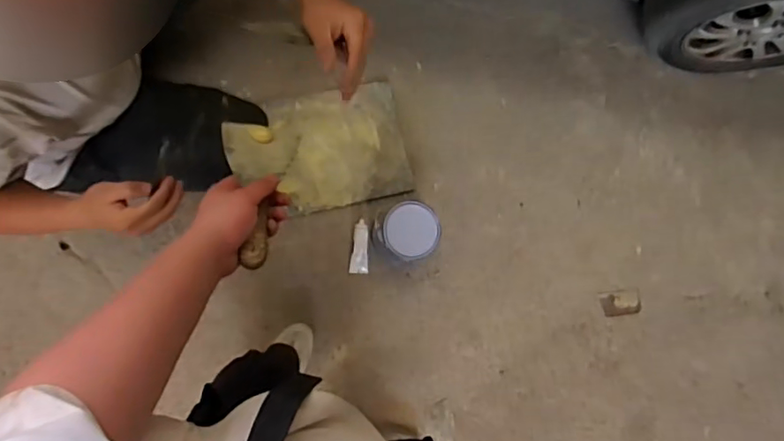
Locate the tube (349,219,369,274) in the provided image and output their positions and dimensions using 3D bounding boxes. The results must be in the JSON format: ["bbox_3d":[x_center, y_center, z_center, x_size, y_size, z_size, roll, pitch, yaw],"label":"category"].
[{"bbox_3d":[-0.089,0.074,1.541,0.050,0.020,0.151,5,83,-12],"label":"tube"}]

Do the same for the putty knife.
[{"bbox_3d":[-0.157,-0.034,0.640,0.088,0.021,0.212,-2,53,-7],"label":"putty knife"}]

